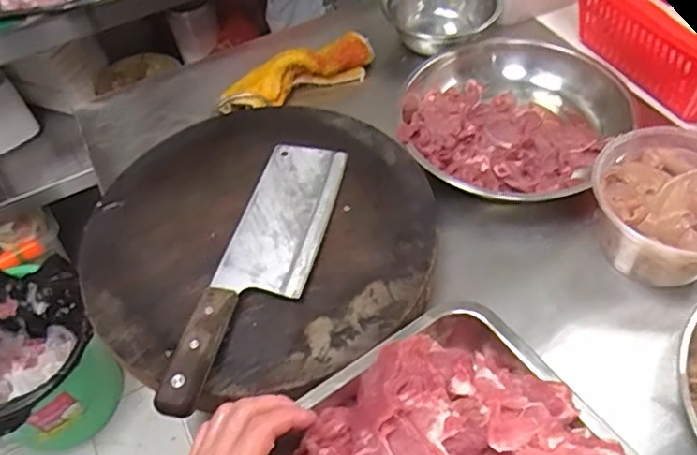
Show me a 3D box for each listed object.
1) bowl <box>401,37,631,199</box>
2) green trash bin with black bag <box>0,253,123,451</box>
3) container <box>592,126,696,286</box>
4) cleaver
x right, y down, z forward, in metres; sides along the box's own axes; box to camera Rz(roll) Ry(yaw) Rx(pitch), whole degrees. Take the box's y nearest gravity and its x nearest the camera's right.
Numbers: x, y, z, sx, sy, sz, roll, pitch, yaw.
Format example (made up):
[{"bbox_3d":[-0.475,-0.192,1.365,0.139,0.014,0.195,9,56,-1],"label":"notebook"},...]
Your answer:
[{"bbox_3d":[0.160,-0.116,0.639,0.223,0.077,0.180,29,60,24],"label":"bowl"},{"bbox_3d":[-0.671,0.307,1.288,0.335,0.291,0.324,-31,56,-18],"label":"green trash bin with black bag"},{"bbox_3d":[0.292,-0.015,0.553,0.135,0.091,0.128,-2,52,3],"label":"container"},{"bbox_3d":[-0.074,0.031,0.540,0.079,0.024,0.292,10,54,12],"label":"cleaver"}]

